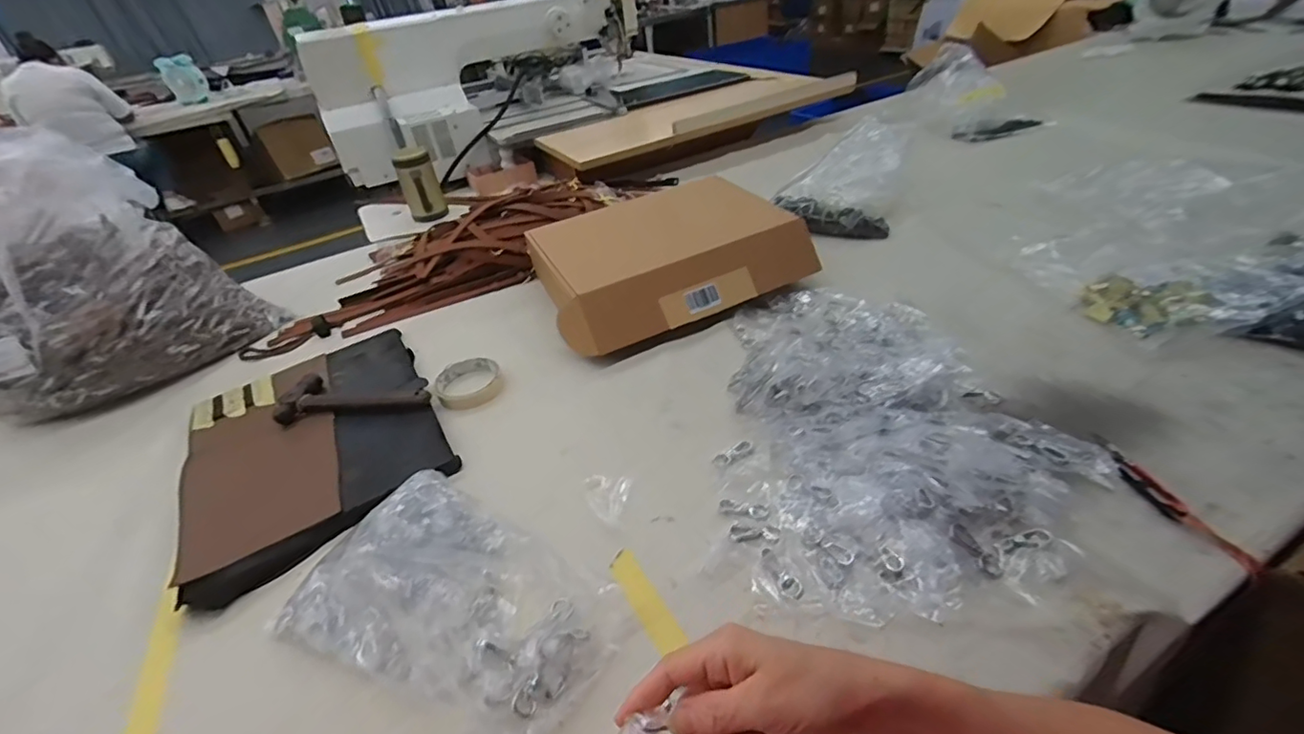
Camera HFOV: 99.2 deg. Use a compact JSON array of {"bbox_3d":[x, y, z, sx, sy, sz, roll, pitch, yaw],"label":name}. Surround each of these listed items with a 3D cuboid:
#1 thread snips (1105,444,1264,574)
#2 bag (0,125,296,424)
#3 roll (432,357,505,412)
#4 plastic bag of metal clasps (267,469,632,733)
[{"bbox_3d":[0.454,0.118,0.490,0.028,0.008,0.142,-11,37,-4],"label":"thread snips"},{"bbox_3d":[-0.841,-0.148,0.810,0.269,0.340,0.352,20,46,32],"label":"bag"},{"bbox_3d":[-0.242,0.020,0.732,0.086,0.017,0.092,-26,41,-21],"label":"roll"},{"bbox_3d":[-0.164,0.192,0.457,0.264,0.044,0.168,17,44,29],"label":"plastic bag of metal clasps"}]

